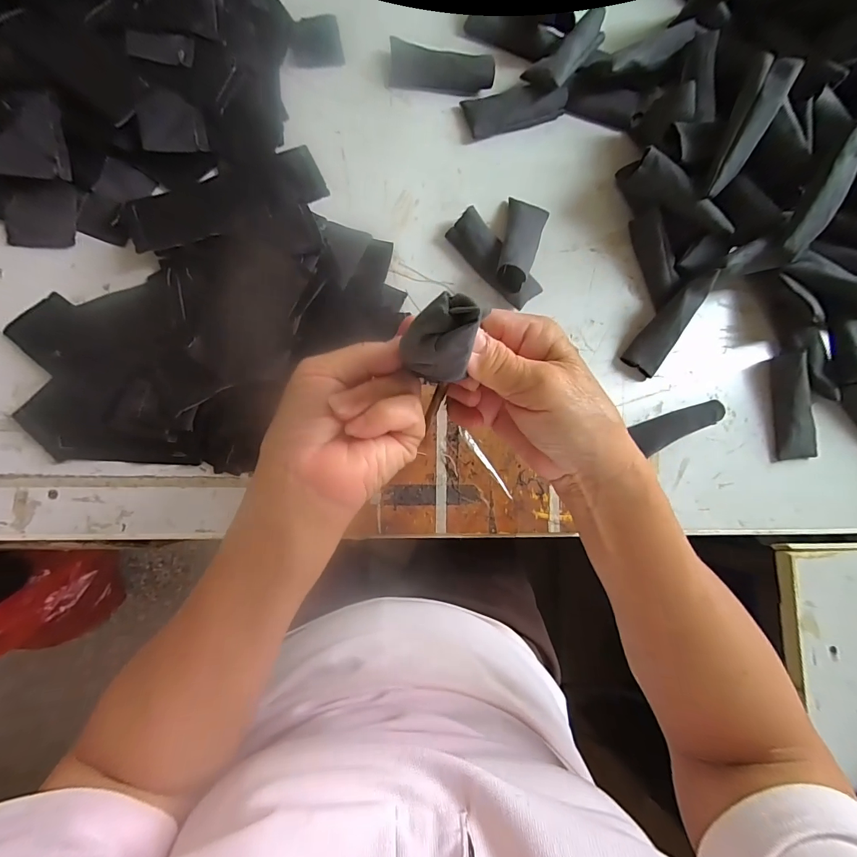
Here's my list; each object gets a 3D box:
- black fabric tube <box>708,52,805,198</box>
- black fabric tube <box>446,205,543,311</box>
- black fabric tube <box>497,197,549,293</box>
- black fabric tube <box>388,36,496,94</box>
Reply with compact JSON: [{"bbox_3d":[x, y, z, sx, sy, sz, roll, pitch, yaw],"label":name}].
[{"bbox_3d":[0.277,-0.259,0.350,0.032,0.016,0.102,15,114,-4],"label":"black fabric tube"},{"bbox_3d":[0.061,-0.159,0.388,0.101,0.027,0.041,45,81,0],"label":"black fabric tube"},{"bbox_3d":[0.088,-0.179,0.385,0.039,0.026,0.108,21,64,-3],"label":"black fabric tube"},{"bbox_3d":[0.014,-0.371,0.416,0.105,0.021,0.035,8,83,-5],"label":"black fabric tube"}]

